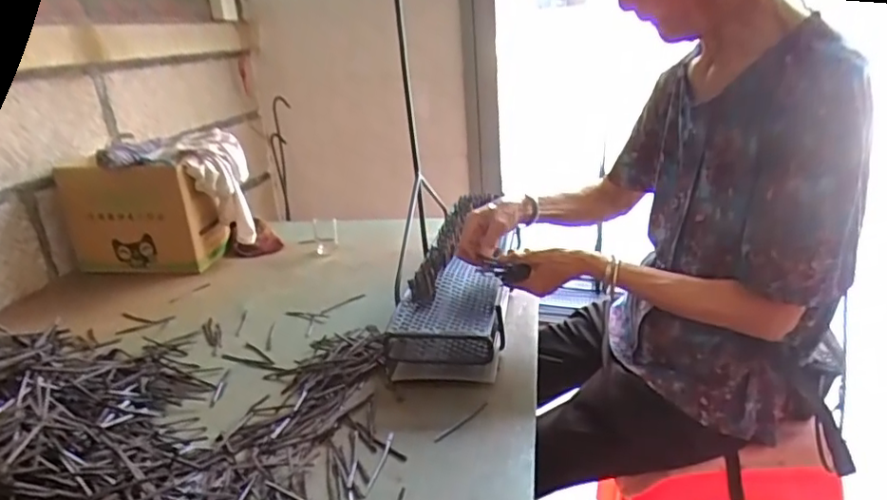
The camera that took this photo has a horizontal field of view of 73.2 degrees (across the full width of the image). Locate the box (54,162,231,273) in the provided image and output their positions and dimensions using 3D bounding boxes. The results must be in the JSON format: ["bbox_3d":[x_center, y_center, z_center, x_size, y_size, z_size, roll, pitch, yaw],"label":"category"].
[{"bbox_3d":[-0.685,-0.076,1.358,0.326,0.240,0.132,-2,20,9],"label":"box"}]

